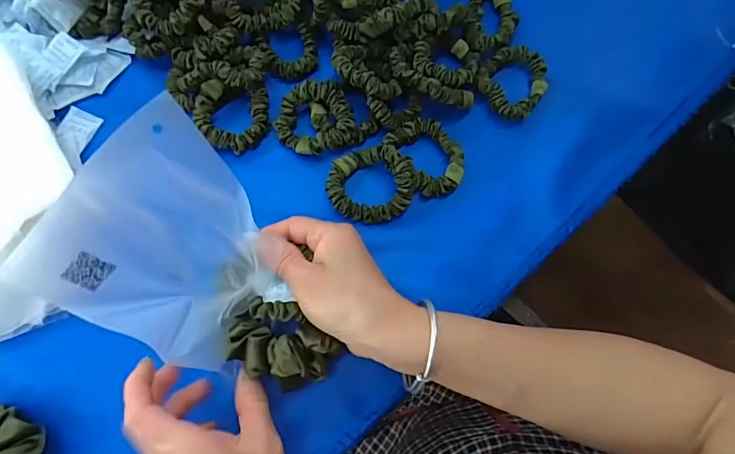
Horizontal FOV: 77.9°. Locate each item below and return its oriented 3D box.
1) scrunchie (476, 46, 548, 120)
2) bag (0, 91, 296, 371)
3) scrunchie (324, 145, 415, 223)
[{"bbox_3d":[0.126,-0.127,0.397,0.057,0.015,0.064,39,78,8],"label":"scrunchie"},{"bbox_3d":[-0.110,0.014,0.279,0.040,0.147,0.127,12,66,47],"label":"bag"},{"bbox_3d":[0.003,-0.036,0.362,0.068,0.022,0.059,11,75,1],"label":"scrunchie"}]

